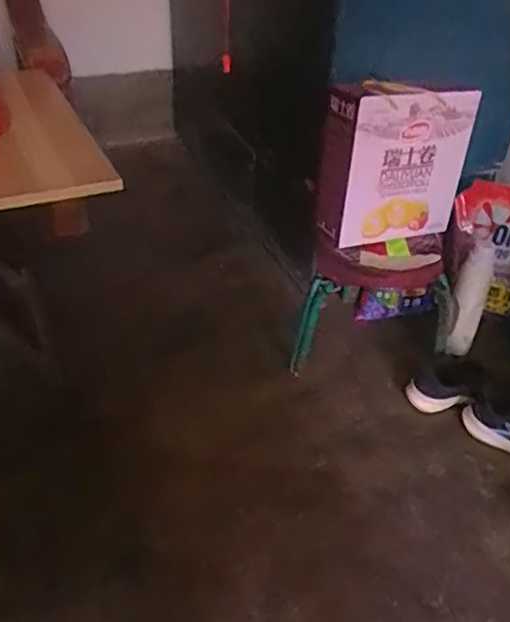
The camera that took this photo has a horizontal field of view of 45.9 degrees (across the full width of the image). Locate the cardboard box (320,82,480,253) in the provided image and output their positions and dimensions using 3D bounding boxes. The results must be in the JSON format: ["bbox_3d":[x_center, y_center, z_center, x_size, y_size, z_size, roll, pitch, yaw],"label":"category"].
[{"bbox_3d":[0.253,-0.269,1.089,0.272,0.272,0.075,-14,41,-21],"label":"cardboard box"}]

